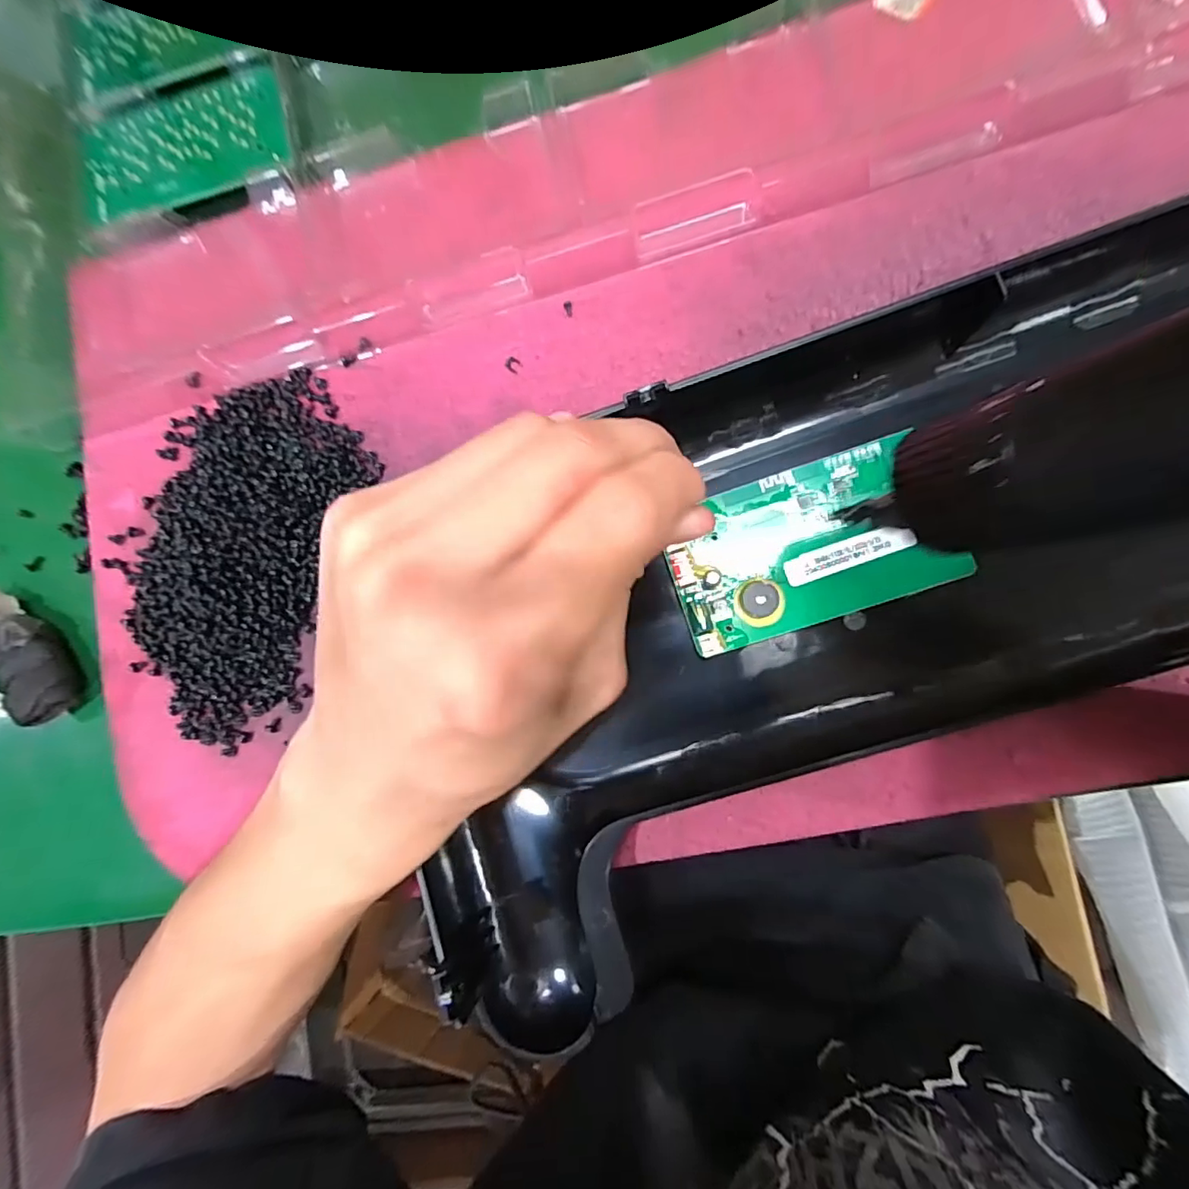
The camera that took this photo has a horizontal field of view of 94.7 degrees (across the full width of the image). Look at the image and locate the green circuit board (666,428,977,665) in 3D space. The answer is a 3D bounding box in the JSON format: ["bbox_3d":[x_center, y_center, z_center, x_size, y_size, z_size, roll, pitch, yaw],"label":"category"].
[{"bbox_3d":[0.080,-0.018,0.212,0.099,0.012,0.059,-19,81,7],"label":"green circuit board"}]

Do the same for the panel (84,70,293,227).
[{"bbox_3d":[-0.196,-0.217,0.264,0.101,0.005,0.058,-13,85,4],"label":"panel"}]

